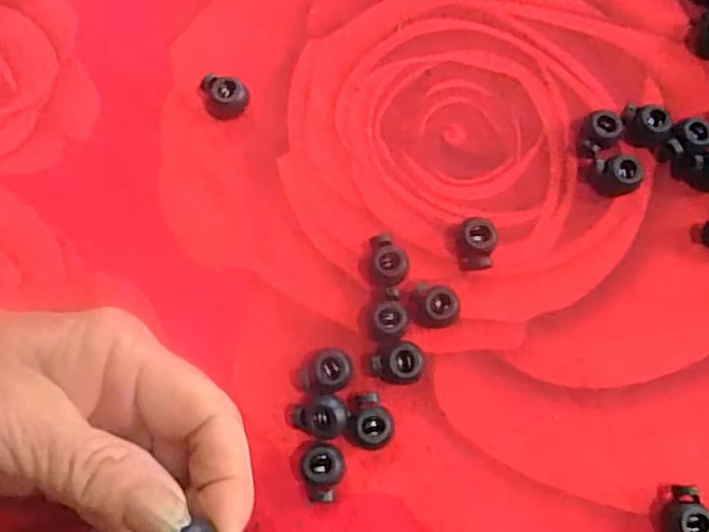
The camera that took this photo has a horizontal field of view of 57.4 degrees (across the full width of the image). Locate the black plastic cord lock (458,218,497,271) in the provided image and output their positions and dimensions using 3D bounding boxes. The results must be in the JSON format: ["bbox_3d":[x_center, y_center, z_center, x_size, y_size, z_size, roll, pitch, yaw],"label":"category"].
[{"bbox_3d":[0.046,-0.008,0.245,0.013,0.013,0.017,14,76,2],"label":"black plastic cord lock"}]

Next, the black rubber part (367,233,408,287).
[{"bbox_3d":[0.013,-0.001,0.244,0.015,0.011,0.019,4,76,-1],"label":"black rubber part"}]

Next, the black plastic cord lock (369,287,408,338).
[{"bbox_3d":[0.011,0.020,0.238,0.015,0.012,0.012,-1,76,-2],"label":"black plastic cord lock"}]

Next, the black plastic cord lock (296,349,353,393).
[{"bbox_3d":[-0.011,0.038,0.234,0.020,0.011,0.015,-6,76,-3],"label":"black plastic cord lock"}]

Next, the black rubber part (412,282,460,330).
[{"bbox_3d":[0.030,0.015,0.239,0.017,0.013,0.014,8,76,0],"label":"black rubber part"}]

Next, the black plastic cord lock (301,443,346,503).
[{"bbox_3d":[-0.010,0.072,0.224,0.014,0.007,0.019,-12,77,-5],"label":"black plastic cord lock"}]

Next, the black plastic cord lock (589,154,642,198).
[{"bbox_3d":[0.102,-0.035,0.252,0.017,0.012,0.013,-3,76,-2],"label":"black plastic cord lock"}]

